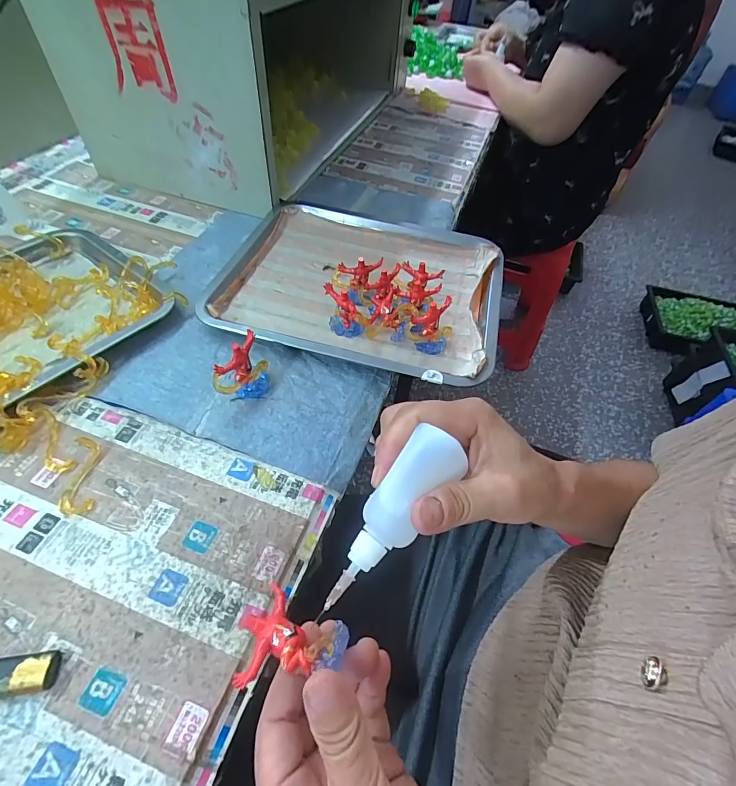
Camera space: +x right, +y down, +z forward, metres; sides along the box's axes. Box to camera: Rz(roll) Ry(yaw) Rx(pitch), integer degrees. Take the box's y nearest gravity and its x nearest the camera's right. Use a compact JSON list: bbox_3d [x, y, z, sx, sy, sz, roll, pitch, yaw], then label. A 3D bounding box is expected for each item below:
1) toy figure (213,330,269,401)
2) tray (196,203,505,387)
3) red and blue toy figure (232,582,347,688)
[{"bbox_3d":[-0.115,-0.022,0.356,0.047,0.048,0.041,-16,56,-16],"label":"toy figure"},{"bbox_3d":[-0.002,-0.136,0.462,0.313,0.043,0.267,16,53,7],"label":"tray"},{"bbox_3d":[-0.041,0.128,0.199,0.053,0.019,0.044,25,55,13],"label":"red and blue toy figure"}]

